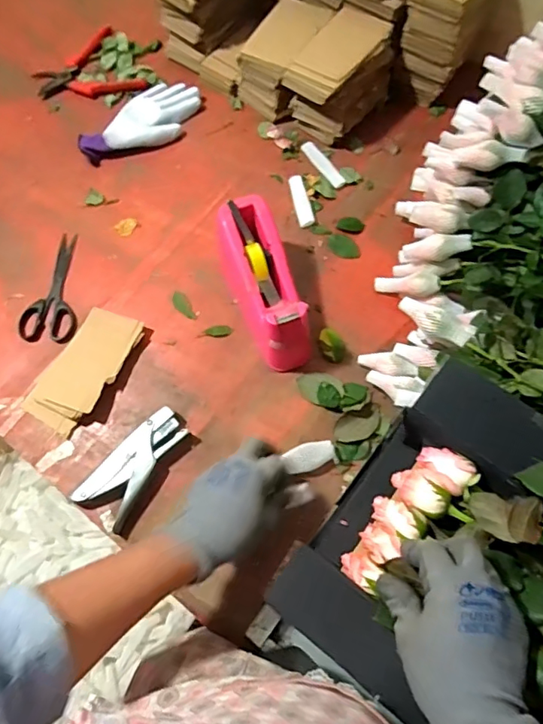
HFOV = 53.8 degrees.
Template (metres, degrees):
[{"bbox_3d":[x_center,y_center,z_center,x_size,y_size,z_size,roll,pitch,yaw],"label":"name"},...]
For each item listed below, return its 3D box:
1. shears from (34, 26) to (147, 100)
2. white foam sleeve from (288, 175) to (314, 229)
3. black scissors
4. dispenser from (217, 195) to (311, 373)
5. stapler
[{"bbox_3d":[-0.312,-0.481,0.896,0.157,0.017,0.153,-29,71,-11],"label":"shears"},{"bbox_3d":[0.043,-0.240,0.796,0.020,0.012,0.093,-11,68,-4],"label":"white foam sleeve"},{"bbox_3d":[-0.300,-0.105,0.748,0.072,0.010,0.167,3,68,1],"label":"black scissors"},{"bbox_3d":[-0.010,-0.094,0.688,0.076,0.103,0.208,-17,69,-6],"label":"dispenser"},{"bbox_3d":[-0.162,0.121,0.642,0.065,0.028,0.146,34,72,13],"label":"stapler"}]

